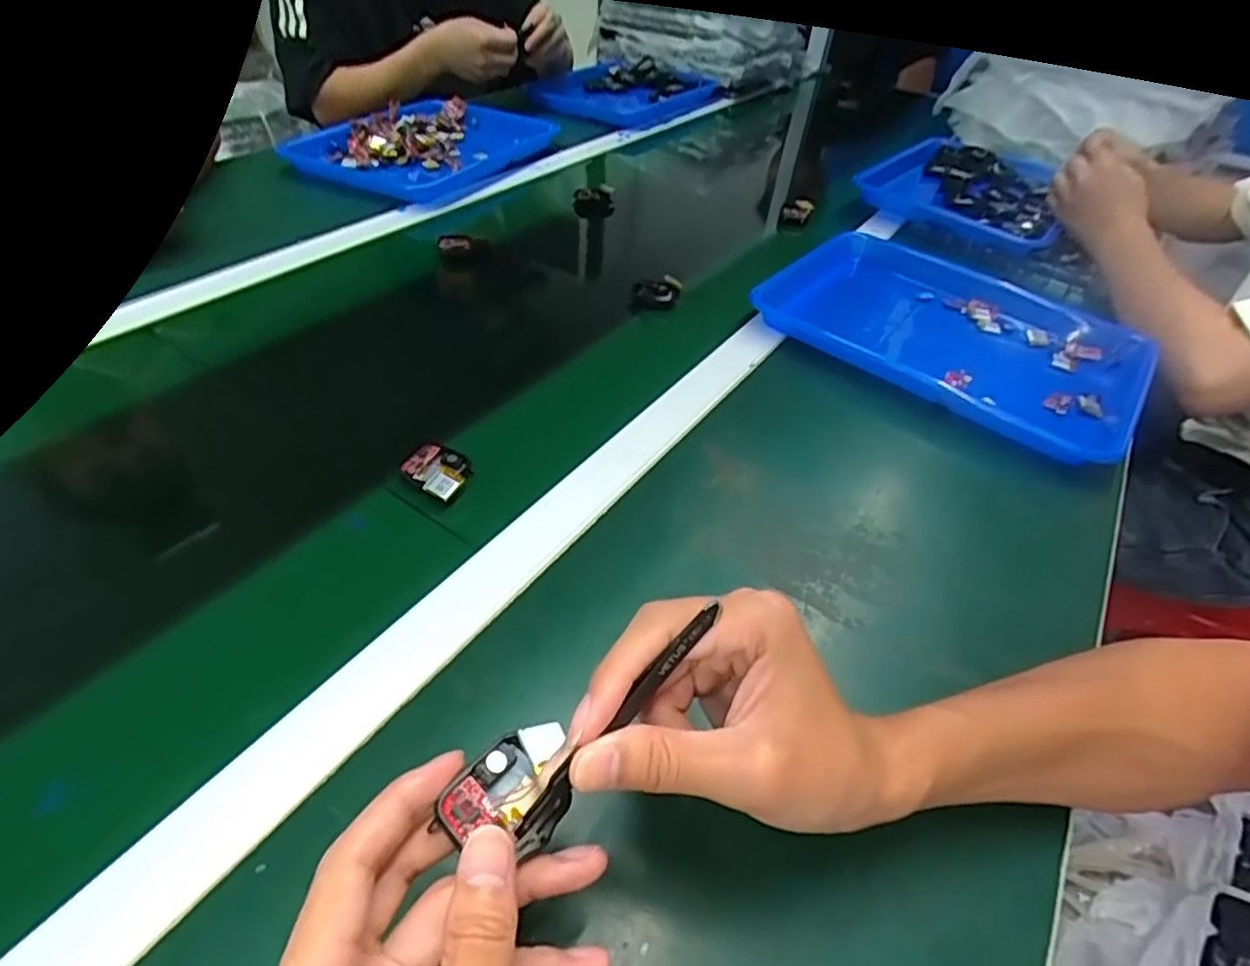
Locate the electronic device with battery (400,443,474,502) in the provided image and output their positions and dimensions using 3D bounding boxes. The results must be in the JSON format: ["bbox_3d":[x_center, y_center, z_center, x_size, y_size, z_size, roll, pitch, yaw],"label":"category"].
[{"bbox_3d":[-0.129,-0.008,0.443,0.049,0.017,0.041,26,47,20],"label":"electronic device with battery"}]

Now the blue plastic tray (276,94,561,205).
[{"bbox_3d":[-0.272,-0.475,0.896,0.265,0.040,0.343,17,45,11],"label":"blue plastic tray"}]

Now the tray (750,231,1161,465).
[{"bbox_3d":[0.328,-0.150,0.628,0.328,0.044,0.278,32,50,24],"label":"tray"}]

